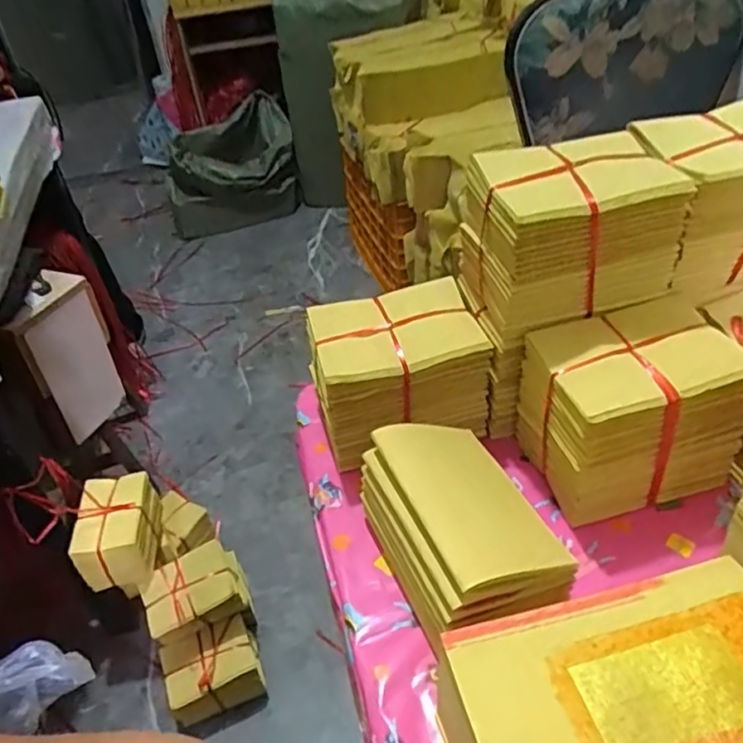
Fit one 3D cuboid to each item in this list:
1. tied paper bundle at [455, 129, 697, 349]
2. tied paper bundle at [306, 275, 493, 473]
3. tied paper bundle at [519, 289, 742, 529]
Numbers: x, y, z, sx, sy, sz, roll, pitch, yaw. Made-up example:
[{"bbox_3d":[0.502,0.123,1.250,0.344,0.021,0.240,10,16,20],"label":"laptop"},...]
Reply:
[{"bbox_3d":[0.180,-0.125,0.574,0.165,0.137,0.118,-13,40,-11],"label":"tied paper bundle"},{"bbox_3d":[0.027,-0.004,0.641,0.162,0.121,0.116,-11,40,-8],"label":"tied paper bundle"},{"bbox_3d":[0.240,0.034,0.582,0.174,0.150,0.122,-12,40,-9],"label":"tied paper bundle"}]

